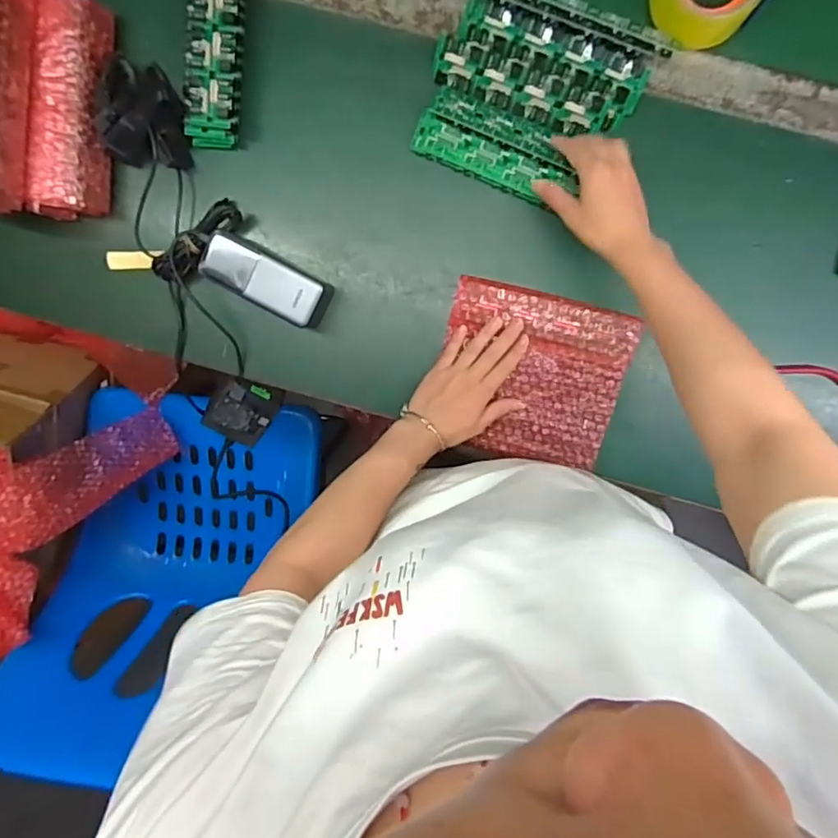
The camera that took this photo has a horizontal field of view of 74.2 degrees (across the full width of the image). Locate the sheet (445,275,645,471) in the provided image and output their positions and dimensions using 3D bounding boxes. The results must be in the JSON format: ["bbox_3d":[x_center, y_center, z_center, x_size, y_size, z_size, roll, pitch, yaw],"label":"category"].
[{"bbox_3d":[0.123,-0.045,0.613,0.196,0.019,0.180,13,99,2],"label":"sheet"}]

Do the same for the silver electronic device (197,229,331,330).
[{"bbox_3d":[-0.164,-0.151,0.602,0.137,0.050,0.055,29,100,0],"label":"silver electronic device"}]

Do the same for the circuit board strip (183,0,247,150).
[{"bbox_3d":[-0.205,-0.381,0.568,0.050,0.048,0.188,8,99,3],"label":"circuit board strip"}]

